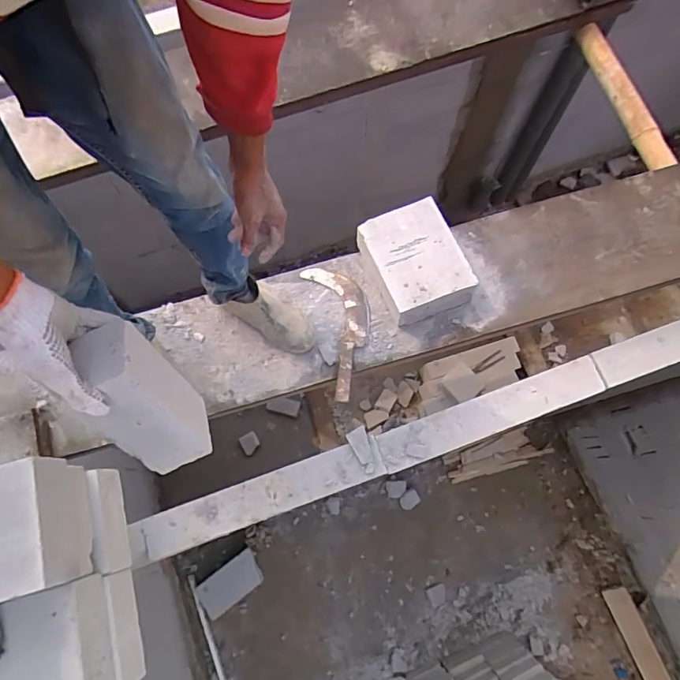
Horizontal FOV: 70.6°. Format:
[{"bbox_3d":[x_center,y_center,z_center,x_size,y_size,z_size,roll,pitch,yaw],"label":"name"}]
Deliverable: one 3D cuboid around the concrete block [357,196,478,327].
[{"bbox_3d":[0.180,-0.187,1.158,0.196,0.117,0.279,-23,74,-6],"label":"concrete block"}]

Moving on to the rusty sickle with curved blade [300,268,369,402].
[{"bbox_3d":[0.012,-0.032,1.150,0.134,0.015,0.345,-16,73,-3],"label":"rusty sickle with curved blade"}]

